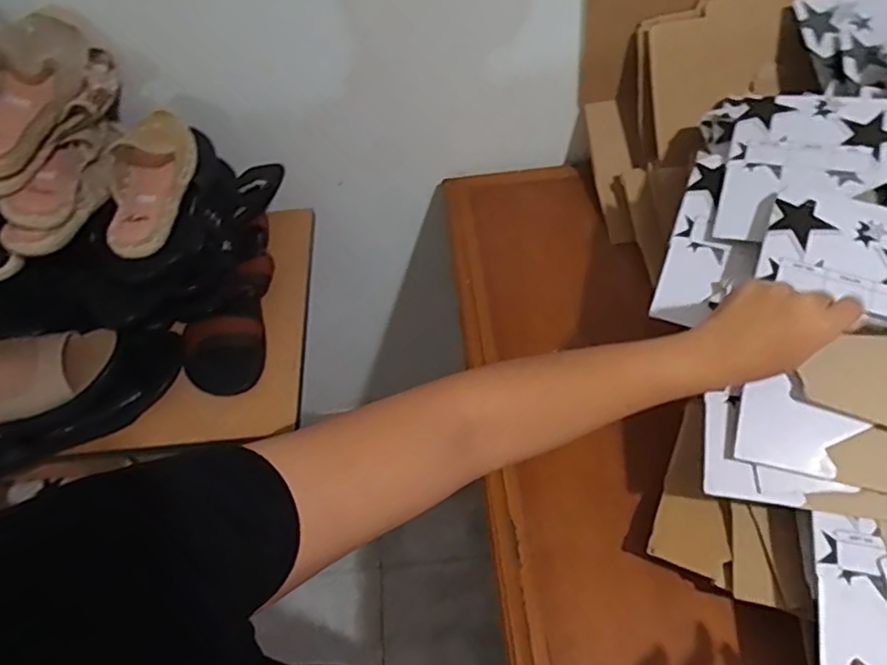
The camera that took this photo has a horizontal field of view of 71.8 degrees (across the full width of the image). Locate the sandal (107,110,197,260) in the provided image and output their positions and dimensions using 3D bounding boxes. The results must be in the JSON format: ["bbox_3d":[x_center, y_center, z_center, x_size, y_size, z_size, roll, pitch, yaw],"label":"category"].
[{"bbox_3d":[-0.351,-0.189,0.727,0.087,0.053,0.218,-3,55,1],"label":"sandal"}]

